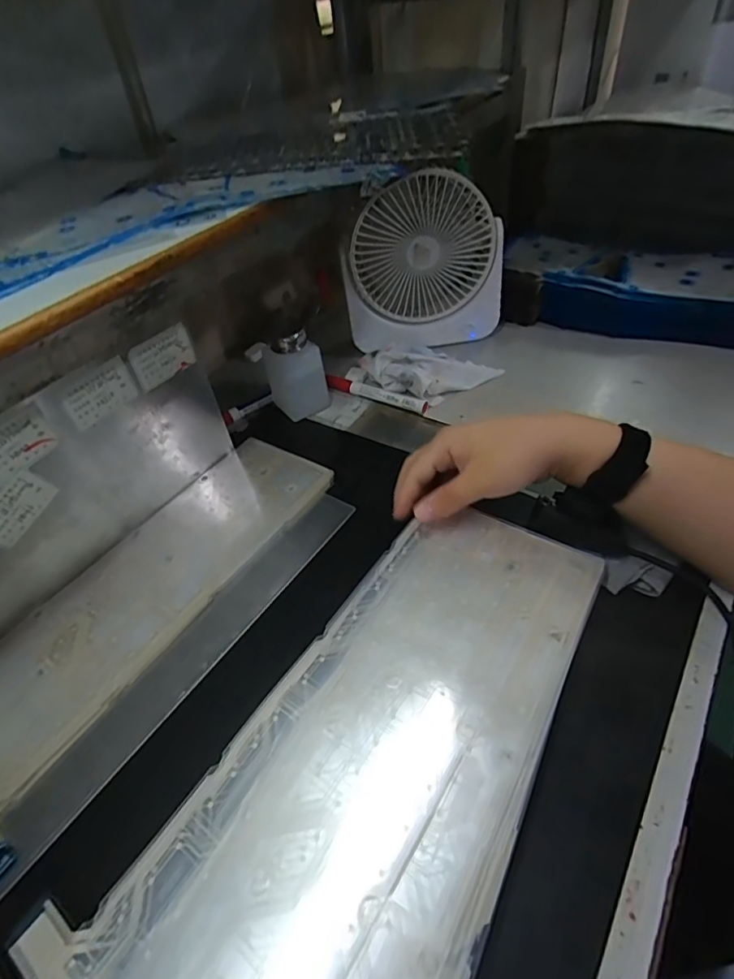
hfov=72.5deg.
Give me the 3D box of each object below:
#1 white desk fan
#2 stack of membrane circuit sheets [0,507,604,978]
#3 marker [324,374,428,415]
[{"bbox_3d":[0.067,-0.258,0.593,0.178,0.193,0.068,-21,47,-12],"label":"white desk fan"},{"bbox_3d":[-0.002,0.169,0.294,0.183,0.010,0.418,22,53,27],"label":"stack of membrane circuit sheets"},{"bbox_3d":[0.009,-0.113,0.590,0.132,0.016,0.015,21,52,26],"label":"marker"}]

